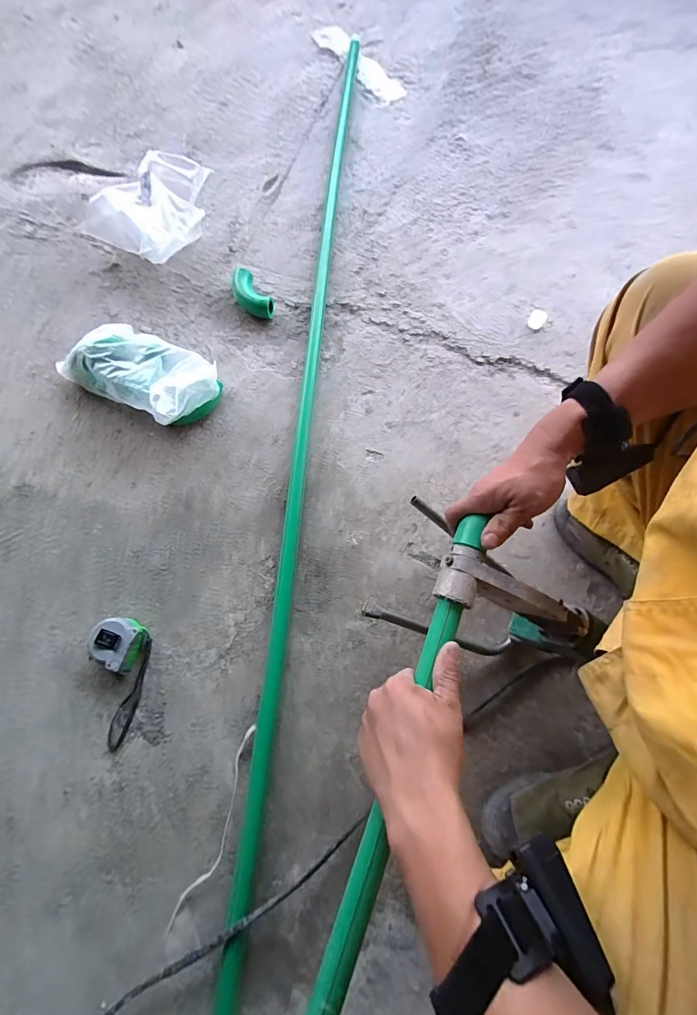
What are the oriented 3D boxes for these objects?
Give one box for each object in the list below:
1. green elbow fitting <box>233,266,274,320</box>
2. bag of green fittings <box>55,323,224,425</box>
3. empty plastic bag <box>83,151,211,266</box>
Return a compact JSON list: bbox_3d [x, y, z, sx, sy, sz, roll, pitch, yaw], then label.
[{"bbox_3d":[-0.178,-0.396,0.717,0.056,0.039,0.103,-44,80,-12],"label":"green elbow fitting"},{"bbox_3d":[-0.346,-0.231,0.640,0.261,0.086,0.134,27,75,5],"label":"bag of green fittings"},{"bbox_3d":[-0.378,-0.568,0.731,0.176,0.097,0.205,26,75,5],"label":"empty plastic bag"}]

